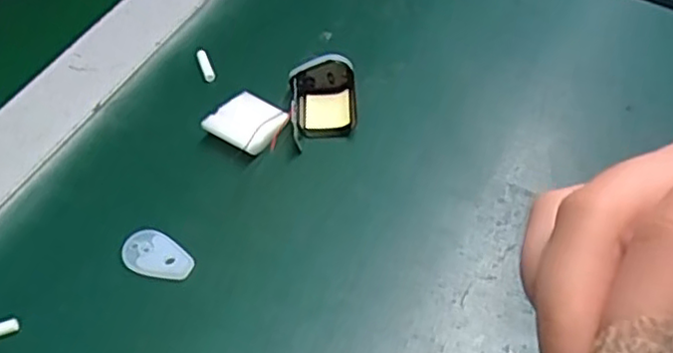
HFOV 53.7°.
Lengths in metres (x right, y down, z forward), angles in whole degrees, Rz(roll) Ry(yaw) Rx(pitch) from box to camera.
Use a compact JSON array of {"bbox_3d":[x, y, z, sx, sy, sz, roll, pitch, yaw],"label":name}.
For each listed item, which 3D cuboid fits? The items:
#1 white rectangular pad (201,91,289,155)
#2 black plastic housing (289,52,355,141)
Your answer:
[{"bbox_3d":[-0.048,-0.030,0.364,0.037,0.009,0.038,25,57,18],"label":"white rectangular pad"},{"bbox_3d":[-0.007,-0.045,0.367,0.035,0.022,0.041,-1,53,-1],"label":"black plastic housing"}]

